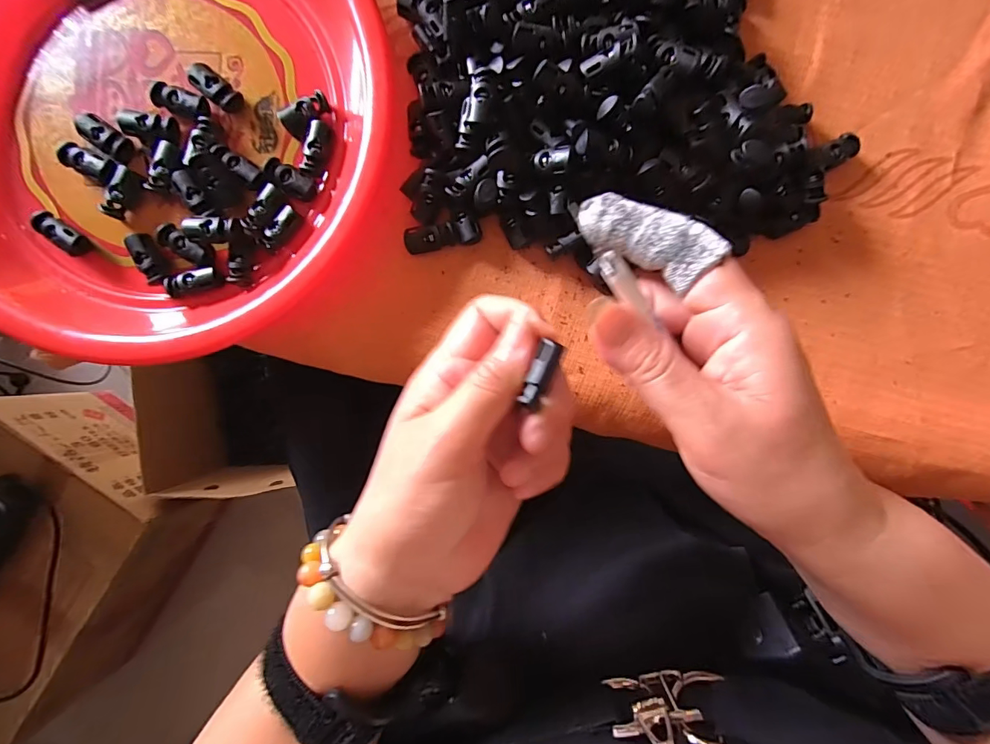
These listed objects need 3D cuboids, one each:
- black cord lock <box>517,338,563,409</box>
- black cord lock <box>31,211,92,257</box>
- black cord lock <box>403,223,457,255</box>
[{"bbox_3d":[0.017,0.001,0.170,0.008,0.005,0.025,27,86,0],"label":"black cord lock"},{"bbox_3d":[-0.236,-0.075,0.246,0.030,0.011,0.014,31,91,0],"label":"black cord lock"},{"bbox_3d":[-0.035,-0.073,0.244,0.027,0.007,0.014,-9,90,1],"label":"black cord lock"}]

